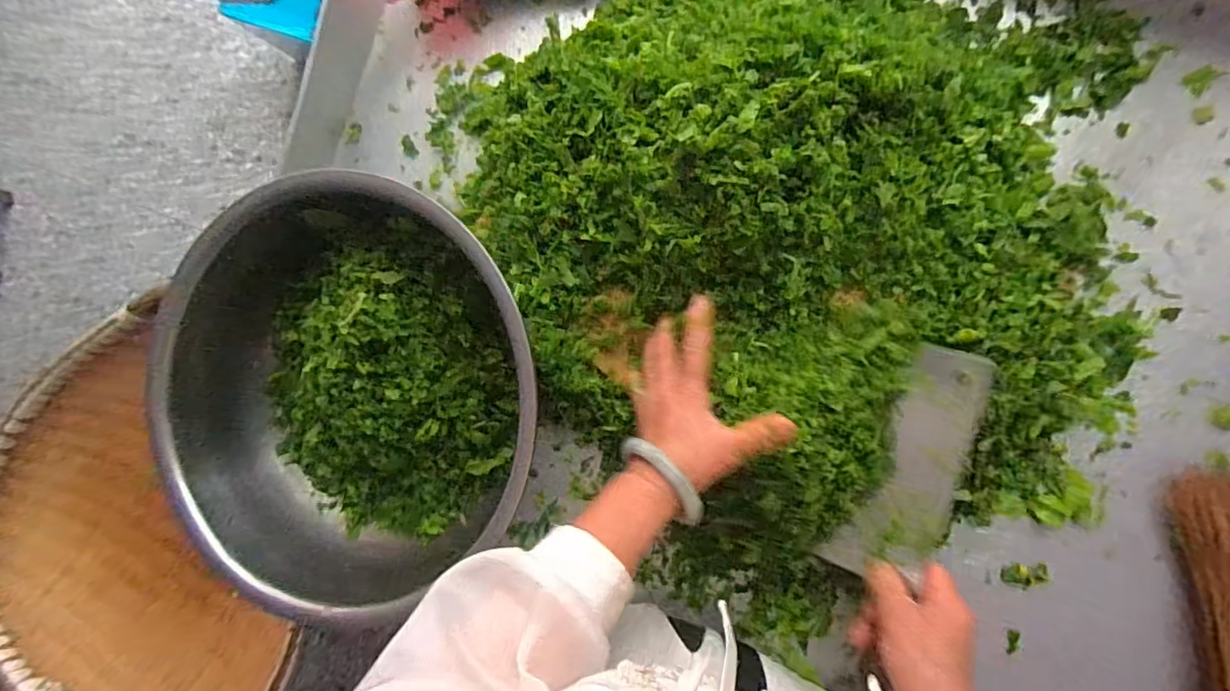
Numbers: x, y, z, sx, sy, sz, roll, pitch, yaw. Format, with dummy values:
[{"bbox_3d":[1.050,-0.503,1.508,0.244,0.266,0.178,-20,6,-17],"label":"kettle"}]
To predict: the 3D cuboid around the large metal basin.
[{"bbox_3d":[-0.239,0.042,0.497,0.357,0.130,0.345,0,88,11],"label":"large metal basin"}]

